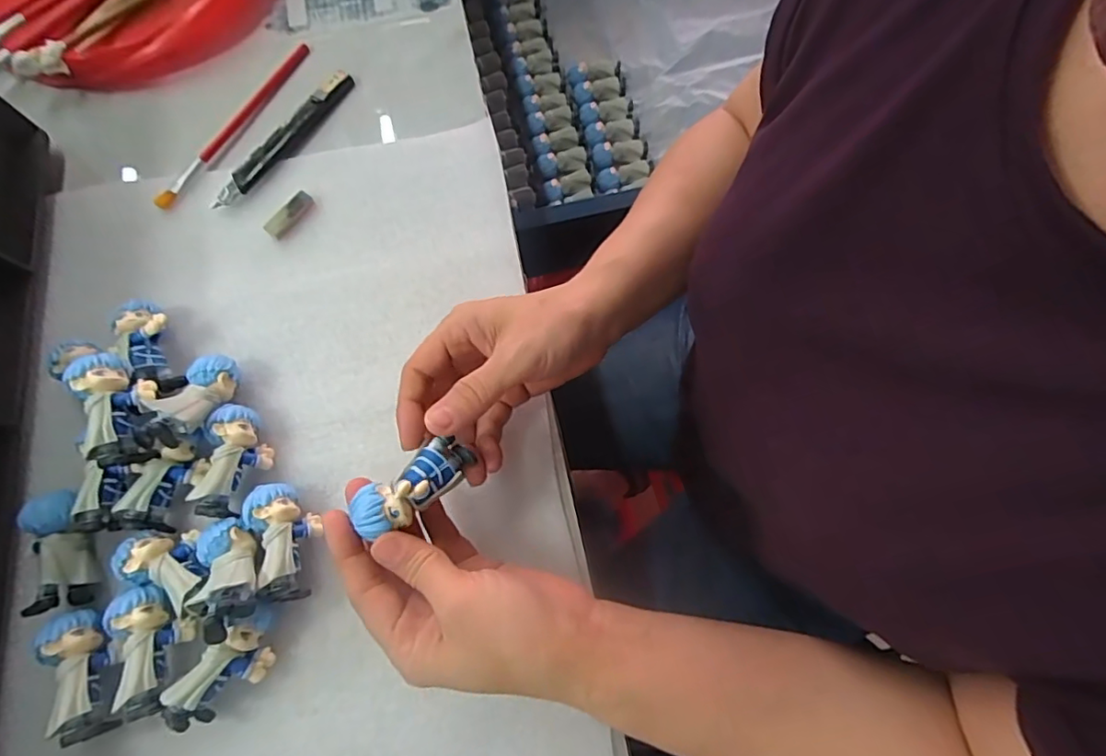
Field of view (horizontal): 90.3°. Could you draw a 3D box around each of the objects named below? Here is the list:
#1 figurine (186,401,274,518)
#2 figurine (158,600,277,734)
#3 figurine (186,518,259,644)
[{"bbox_3d":[-0.180,0.047,0.313,0.028,0.031,0.063,0,72,1],"label":"figurine"},{"bbox_3d":[-0.162,0.147,0.279,0.025,0.031,0.062,41,77,13],"label":"figurine"},{"bbox_3d":[-0.167,0.097,0.278,0.028,0.024,0.056,-26,48,-7],"label":"figurine"}]

